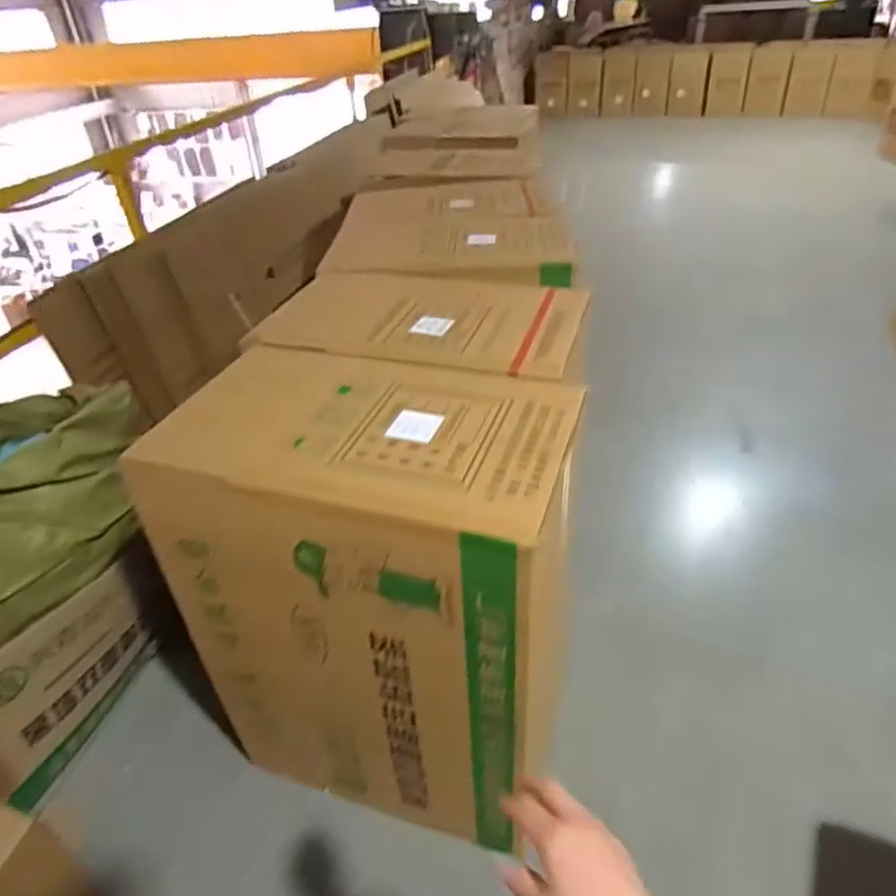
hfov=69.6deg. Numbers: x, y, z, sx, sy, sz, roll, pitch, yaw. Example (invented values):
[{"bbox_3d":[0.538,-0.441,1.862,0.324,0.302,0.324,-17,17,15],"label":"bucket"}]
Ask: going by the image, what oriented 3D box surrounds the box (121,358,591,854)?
[{"bbox_3d":[-0.112,0.304,1.327,0.674,0.932,0.459,8,38,19],"label":"box"}]

